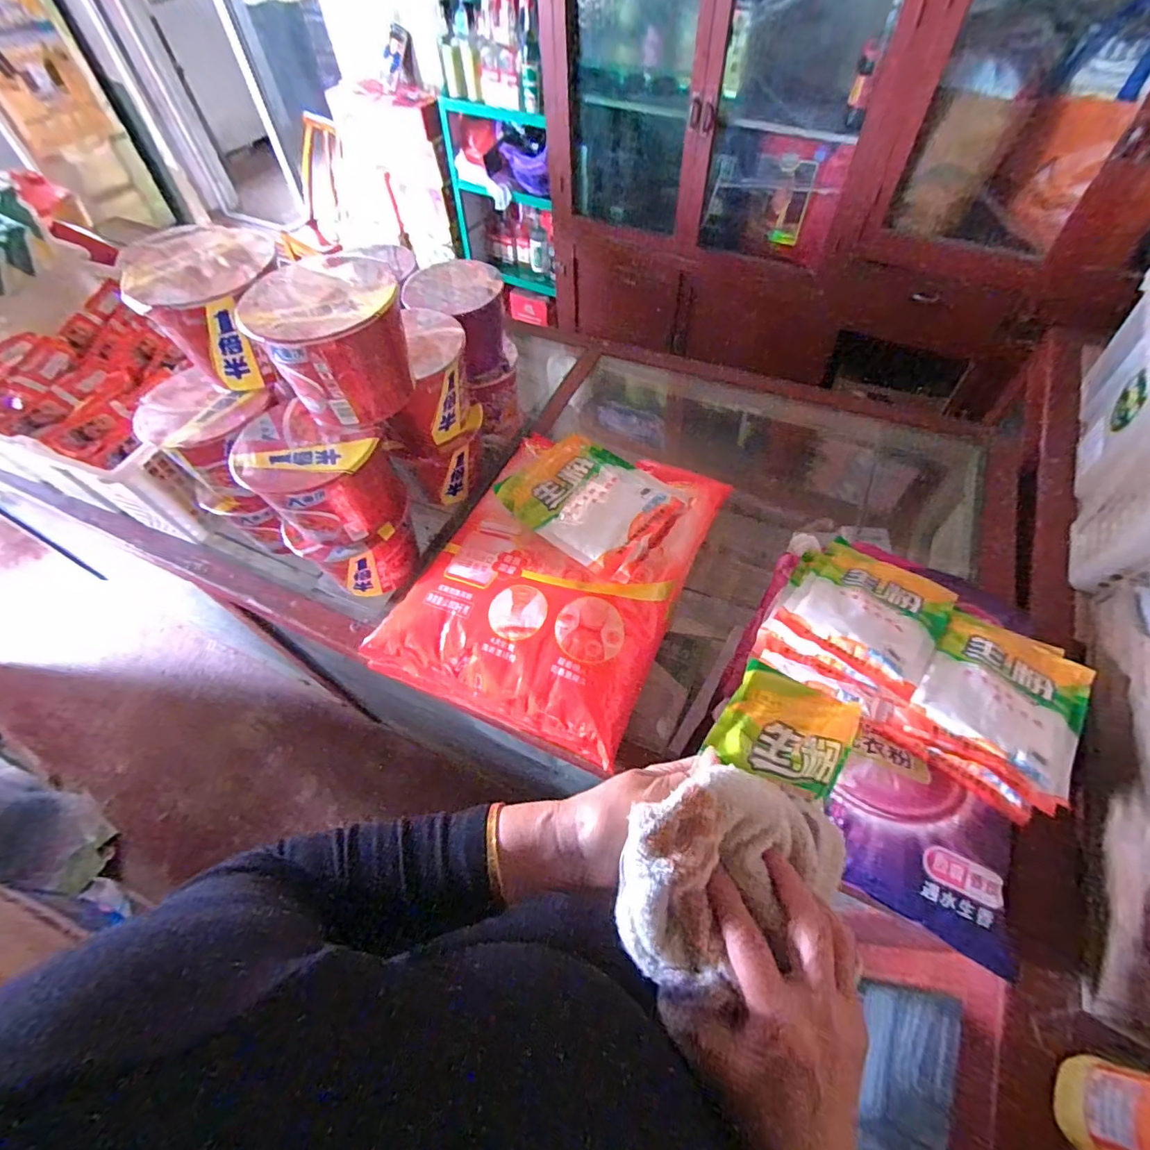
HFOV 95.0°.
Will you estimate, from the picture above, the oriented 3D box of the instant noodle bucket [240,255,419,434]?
[{"bbox_3d":[-0.233,-0.221,0.517,0.134,0.126,0.122,-1,57,1],"label":"instant noodle bucket"}]

